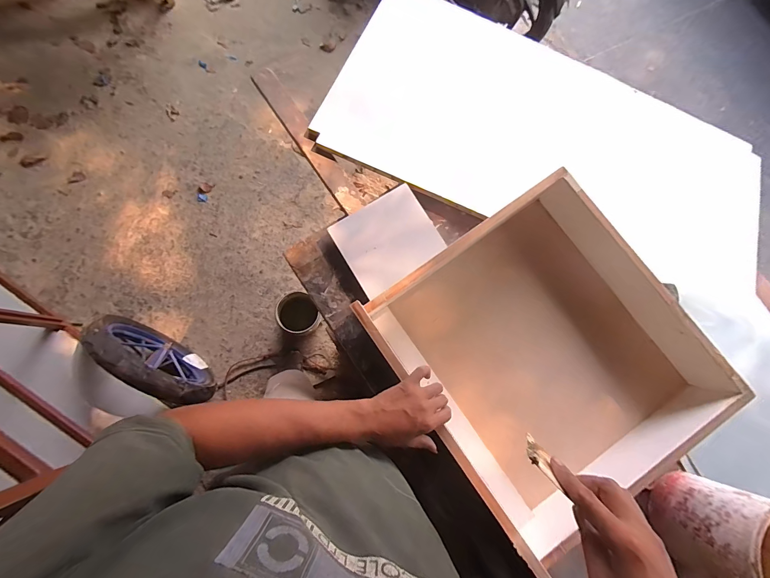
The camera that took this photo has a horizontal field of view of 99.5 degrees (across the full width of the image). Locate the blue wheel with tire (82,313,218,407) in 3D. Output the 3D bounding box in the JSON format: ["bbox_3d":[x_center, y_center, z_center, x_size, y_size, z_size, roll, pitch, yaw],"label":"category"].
[{"bbox_3d":[-0.843,0.263,1.244,0.474,0.512,0.101,34,75,0],"label":"blue wheel with tire"}]

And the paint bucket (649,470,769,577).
[{"bbox_3d":[0.646,0.457,0.595,0.173,0.174,0.170,22,76,-4],"label":"paint bucket"}]

